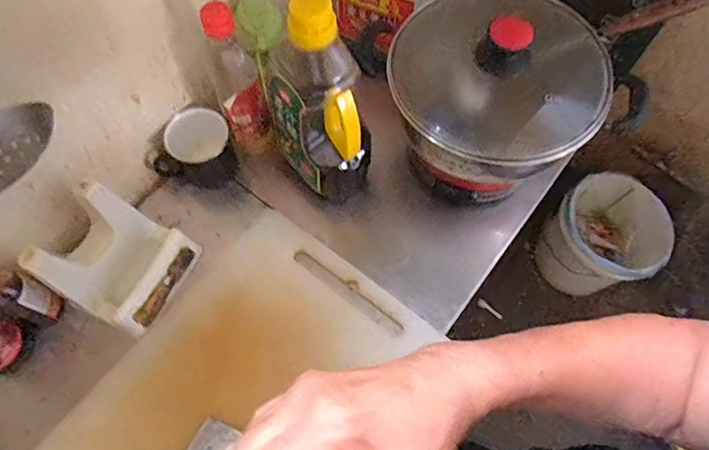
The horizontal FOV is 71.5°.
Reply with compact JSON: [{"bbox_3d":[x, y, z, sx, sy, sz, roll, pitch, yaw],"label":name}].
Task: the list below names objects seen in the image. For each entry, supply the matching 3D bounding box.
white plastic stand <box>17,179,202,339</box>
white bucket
[{"bbox_3d":[-0.281,0.038,0.590,0.121,0.123,0.137,25,66,8],"label":"white plastic stand"},{"bbox_3d":[0.643,0.040,1.290,0.251,0.241,0.272,-37,72,-18],"label":"white bucket"}]

